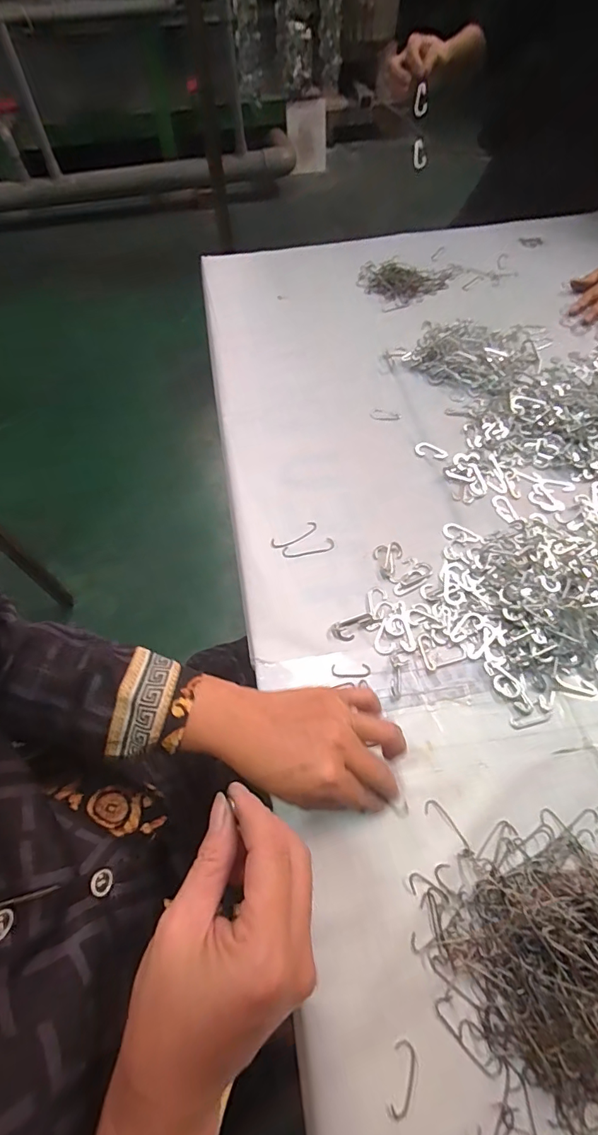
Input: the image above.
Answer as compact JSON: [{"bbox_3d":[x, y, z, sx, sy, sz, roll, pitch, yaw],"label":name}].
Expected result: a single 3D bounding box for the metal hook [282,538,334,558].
[{"bbox_3d":[0.010,-0.019,0.465,0.054,0.004,0.015,-13,60,-7],"label":"metal hook"}]

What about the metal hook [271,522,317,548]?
[{"bbox_3d":[-0.004,-0.033,0.473,0.052,0.004,0.015,-26,63,-14],"label":"metal hook"}]

